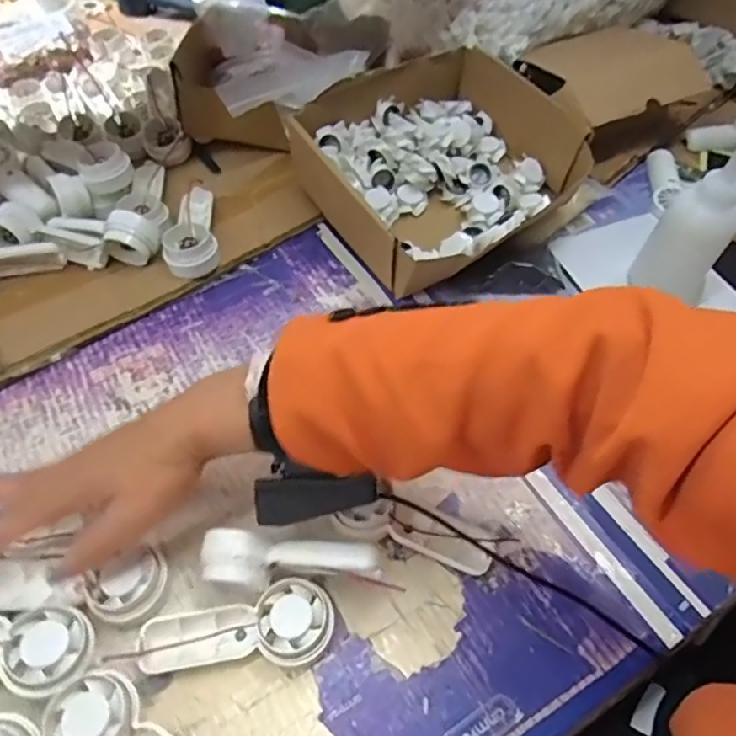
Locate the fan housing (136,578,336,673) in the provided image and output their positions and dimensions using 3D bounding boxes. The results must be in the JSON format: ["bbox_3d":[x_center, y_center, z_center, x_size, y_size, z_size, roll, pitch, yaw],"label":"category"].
[{"bbox_3d":[-0.076,0.158,0.340,0.111,0.025,0.045,-11,54,-9],"label":"fan housing"}]

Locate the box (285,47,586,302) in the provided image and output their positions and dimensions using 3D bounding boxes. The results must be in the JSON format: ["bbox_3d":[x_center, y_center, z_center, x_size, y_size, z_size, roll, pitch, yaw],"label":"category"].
[{"bbox_3d":[0.060,-0.185,0.537,0.228,0.084,0.203,-35,61,-24],"label":"box"}]

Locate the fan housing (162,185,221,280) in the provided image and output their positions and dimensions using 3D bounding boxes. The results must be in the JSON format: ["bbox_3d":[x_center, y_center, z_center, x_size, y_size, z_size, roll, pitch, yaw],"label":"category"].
[{"bbox_3d":[-0.166,-0.132,0.542,0.046,0.031,0.110,-10,54,-9],"label":"fan housing"}]

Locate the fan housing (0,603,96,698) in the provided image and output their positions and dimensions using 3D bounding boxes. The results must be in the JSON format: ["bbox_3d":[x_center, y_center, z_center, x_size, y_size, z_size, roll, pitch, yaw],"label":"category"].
[{"bbox_3d":[-0.213,0.147,0.321,0.110,0.023,0.046,7,53,5],"label":"fan housing"}]

